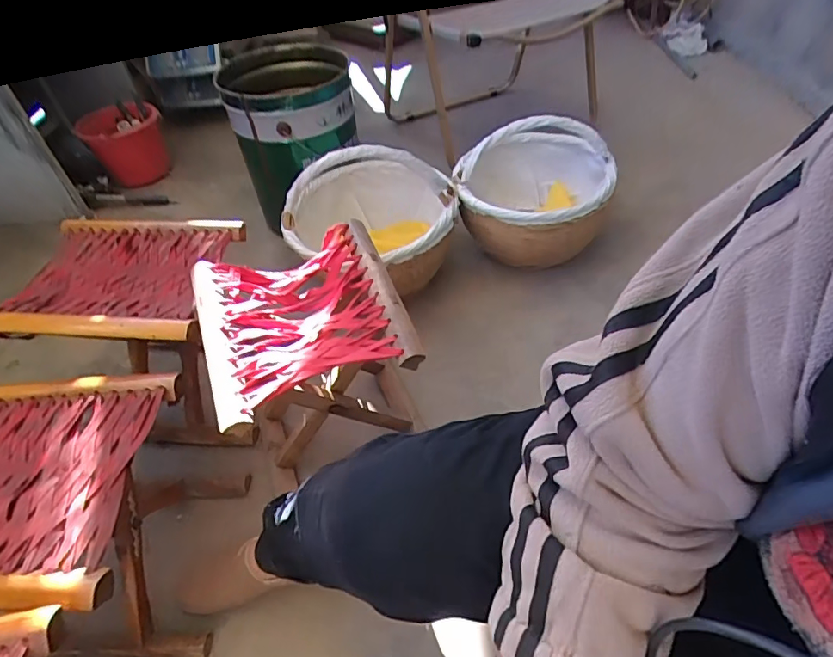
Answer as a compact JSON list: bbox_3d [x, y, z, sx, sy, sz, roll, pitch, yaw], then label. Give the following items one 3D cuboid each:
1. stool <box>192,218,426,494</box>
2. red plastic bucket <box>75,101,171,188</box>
[{"bbox_3d":[-0.146,0.062,0.775,0.251,0.280,0.288,-20,48,-13],"label":"stool"},{"bbox_3d":[-0.793,-0.509,1.418,0.195,0.163,0.182,-3,46,3],"label":"red plastic bucket"}]

